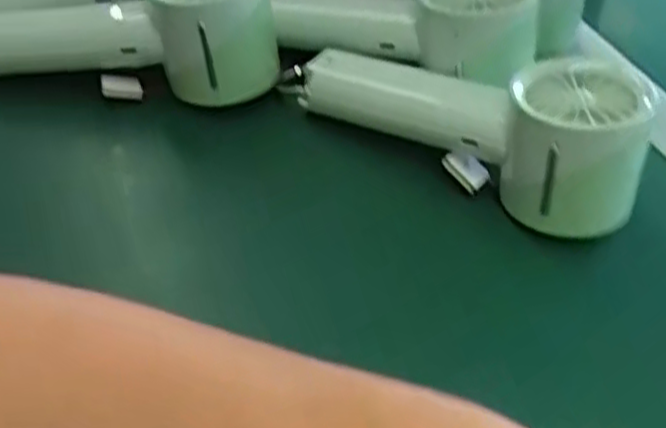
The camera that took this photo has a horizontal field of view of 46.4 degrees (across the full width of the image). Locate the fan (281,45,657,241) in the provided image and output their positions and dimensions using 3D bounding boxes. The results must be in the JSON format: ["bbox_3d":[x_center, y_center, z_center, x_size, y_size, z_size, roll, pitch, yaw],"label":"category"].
[{"bbox_3d":[0.063,-0.044,0.388,0.191,0.066,0.059,21,45,37],"label":"fan"}]

